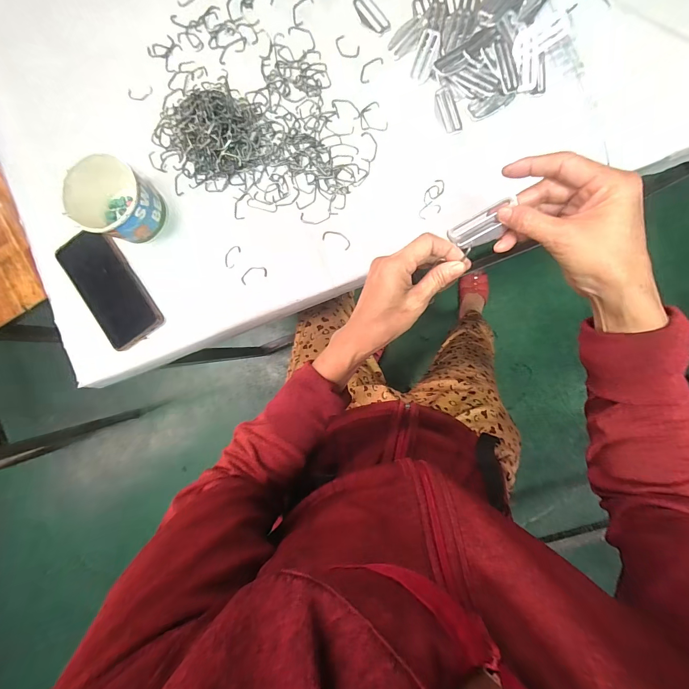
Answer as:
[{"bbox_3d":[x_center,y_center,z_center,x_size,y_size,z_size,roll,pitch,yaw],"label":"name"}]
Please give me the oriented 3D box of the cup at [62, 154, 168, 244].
[{"bbox_3d":[-0.280,-0.177,0.421,0.086,0.078,0.082,0,90,4],"label":"cup"}]

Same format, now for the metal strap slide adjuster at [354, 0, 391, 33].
[{"bbox_3d":[0.034,-0.428,0.431,0.025,0.004,0.059,-36,88,3],"label":"metal strap slide adjuster"}]

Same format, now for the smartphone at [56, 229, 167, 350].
[{"bbox_3d":[-0.313,-0.073,0.446,0.077,0.015,0.153,-32,88,3],"label":"smartphone"}]

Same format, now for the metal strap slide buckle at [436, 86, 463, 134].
[{"bbox_3d":[0.130,-0.298,0.426,0.026,0.004,0.058,-21,89,3],"label":"metal strap slide buckle"}]

